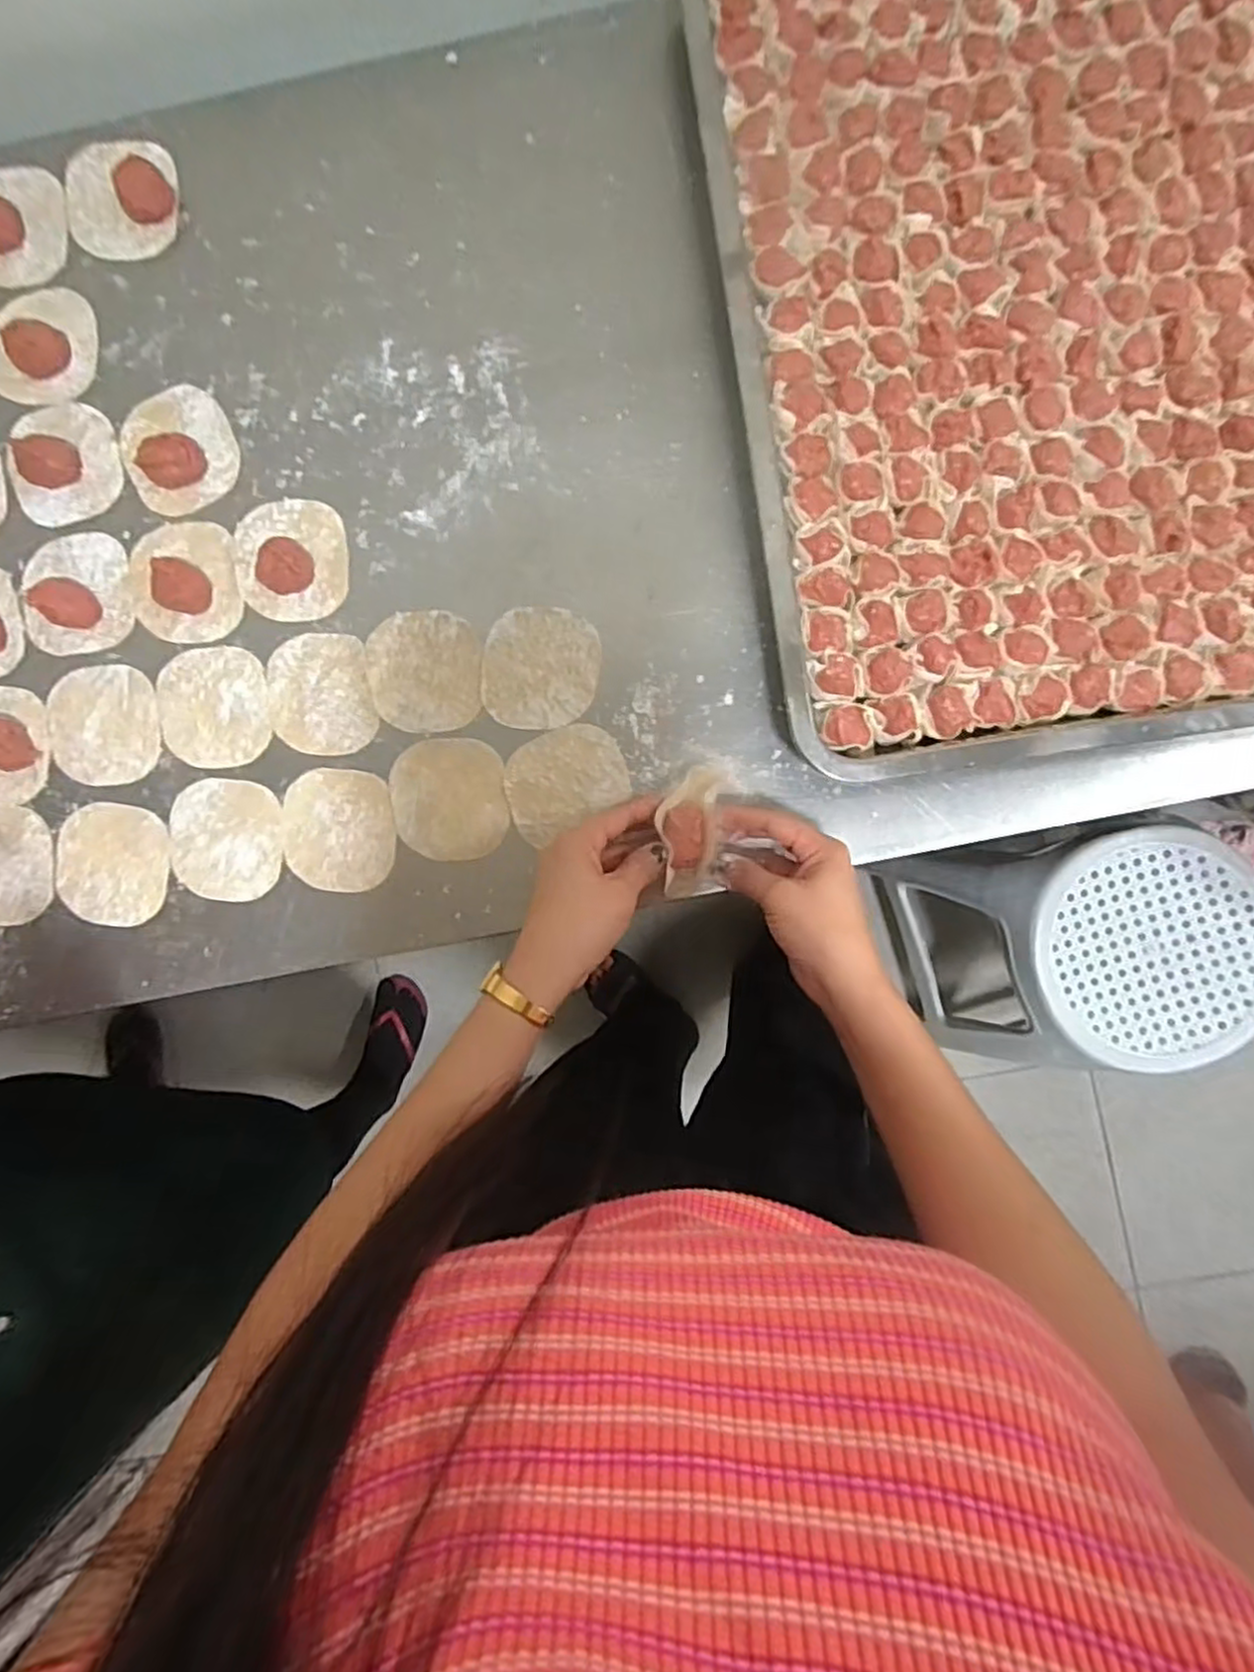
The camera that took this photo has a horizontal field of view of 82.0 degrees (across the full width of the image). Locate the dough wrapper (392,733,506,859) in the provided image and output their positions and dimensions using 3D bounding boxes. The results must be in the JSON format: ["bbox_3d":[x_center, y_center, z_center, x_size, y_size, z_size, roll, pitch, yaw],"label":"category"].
[{"bbox_3d":[-0.120,-0.025,0.489,0.075,0.004,0.081,-7,88,2],"label":"dough wrapper"}]

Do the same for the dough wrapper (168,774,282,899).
[{"bbox_3d":[-0.274,0.003,0.492,0.078,0.004,0.080,3,89,2],"label":"dough wrapper"}]

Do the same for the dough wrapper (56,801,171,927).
[{"bbox_3d":[-0.353,0.020,0.496,0.076,0.004,0.081,5,89,-1],"label":"dough wrapper"}]

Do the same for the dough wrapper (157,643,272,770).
[{"bbox_3d":[-0.284,-0.089,0.497,0.074,0.004,0.082,-8,88,2],"label":"dough wrapper"}]

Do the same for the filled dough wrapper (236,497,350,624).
[{"bbox_3d":[-0.229,-0.189,0.484,0.073,0.023,0.082,-11,88,2],"label":"filled dough wrapper"}]

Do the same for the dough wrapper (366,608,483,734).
[{"bbox_3d":[-0.136,-0.112,0.486,0.075,0.004,0.081,0,89,2],"label":"dough wrapper"}]

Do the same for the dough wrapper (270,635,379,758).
[{"bbox_3d":[-0.208,-0.096,0.489,0.070,0.006,0.083,-10,88,2],"label":"dough wrapper"}]

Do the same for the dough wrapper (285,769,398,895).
[{"bbox_3d":[-0.194,-0.004,0.487,0.074,0.004,0.081,1,89,2],"label":"dough wrapper"}]

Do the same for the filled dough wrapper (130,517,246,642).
[{"bbox_3d":[-0.304,-0.175,0.489,0.073,0.020,0.082,-10,88,2],"label":"filled dough wrapper"}]

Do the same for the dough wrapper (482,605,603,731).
[{"bbox_3d":[-0.059,-0.114,0.490,0.077,0.004,0.082,9,89,2],"label":"dough wrapper"}]

